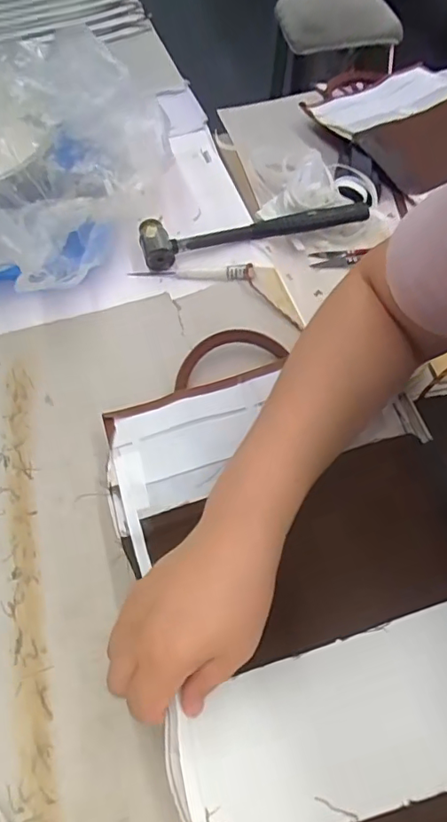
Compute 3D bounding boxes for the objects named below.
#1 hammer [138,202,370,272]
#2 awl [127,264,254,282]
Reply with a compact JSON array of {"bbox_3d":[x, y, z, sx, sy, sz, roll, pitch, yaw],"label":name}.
[{"bbox_3d":[0.035,-0.198,0.559,0.244,0.032,0.045,-15,57,-6],"label":"hammer"},{"bbox_3d":[-0.034,-0.141,0.532,0.127,0.012,0.016,5,57,7],"label":"awl"}]

